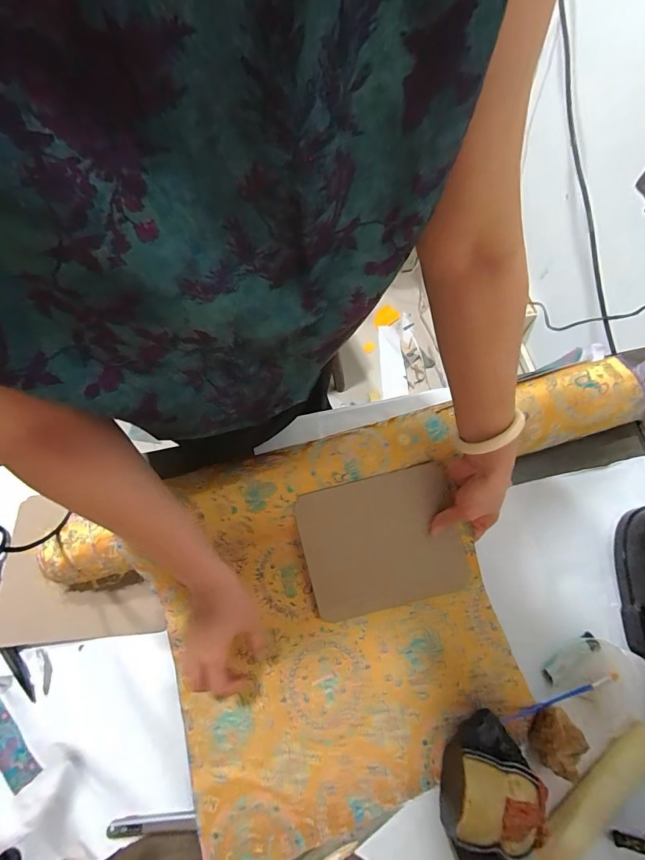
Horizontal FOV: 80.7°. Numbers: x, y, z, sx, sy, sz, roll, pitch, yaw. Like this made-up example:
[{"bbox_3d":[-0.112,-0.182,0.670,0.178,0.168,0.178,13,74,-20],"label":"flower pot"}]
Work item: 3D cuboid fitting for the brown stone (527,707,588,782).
[{"bbox_3d":[0.266,0.351,0.424,0.056,0.031,0.055,0,69,1],"label":"brown stone"}]

